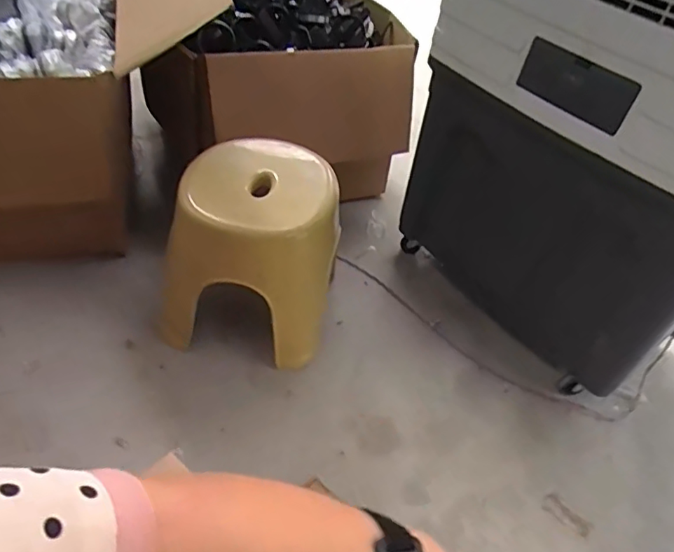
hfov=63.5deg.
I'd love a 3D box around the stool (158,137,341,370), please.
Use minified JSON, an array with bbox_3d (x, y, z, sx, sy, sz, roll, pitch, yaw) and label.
[{"bbox_3d":[-0.145,-0.048,0.972,0.276,0.275,0.287,6,42,-5],"label":"stool"}]

